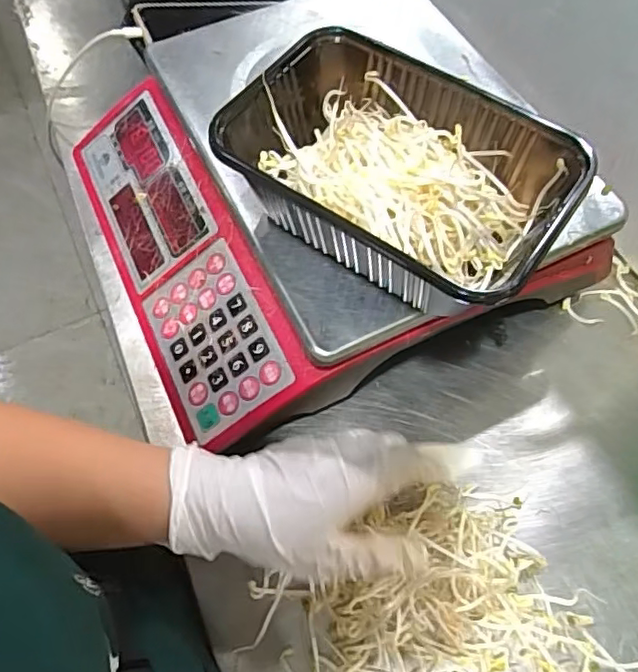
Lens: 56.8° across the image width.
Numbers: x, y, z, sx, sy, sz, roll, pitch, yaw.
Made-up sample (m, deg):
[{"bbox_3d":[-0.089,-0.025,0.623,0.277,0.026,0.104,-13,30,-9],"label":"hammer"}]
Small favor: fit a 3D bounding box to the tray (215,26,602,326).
[{"bbox_3d":[0.031,-0.094,0.338,0.204,0.064,0.124,36,68,19],"label":"tray"}]

